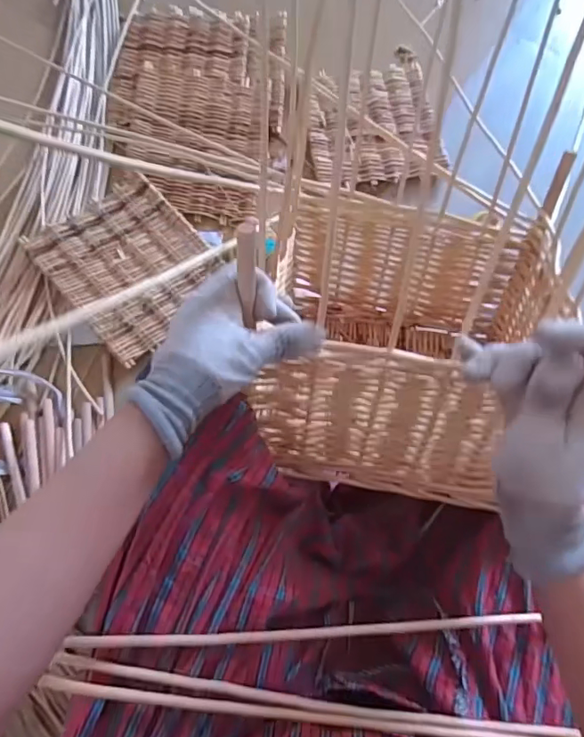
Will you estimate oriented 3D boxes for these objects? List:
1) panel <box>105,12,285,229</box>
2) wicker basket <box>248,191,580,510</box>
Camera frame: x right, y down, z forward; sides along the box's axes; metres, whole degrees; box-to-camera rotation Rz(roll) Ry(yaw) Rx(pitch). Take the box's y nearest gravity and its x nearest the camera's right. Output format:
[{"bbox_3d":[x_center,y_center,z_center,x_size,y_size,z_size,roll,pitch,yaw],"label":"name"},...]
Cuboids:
[{"bbox_3d":[-0.193,-0.531,1.018,0.348,0.038,0.490,1,72,-2],"label":"panel"},{"bbox_3d":[0.120,-0.040,0.552,0.282,0.234,0.301,14,51,3],"label":"wicker basket"}]

